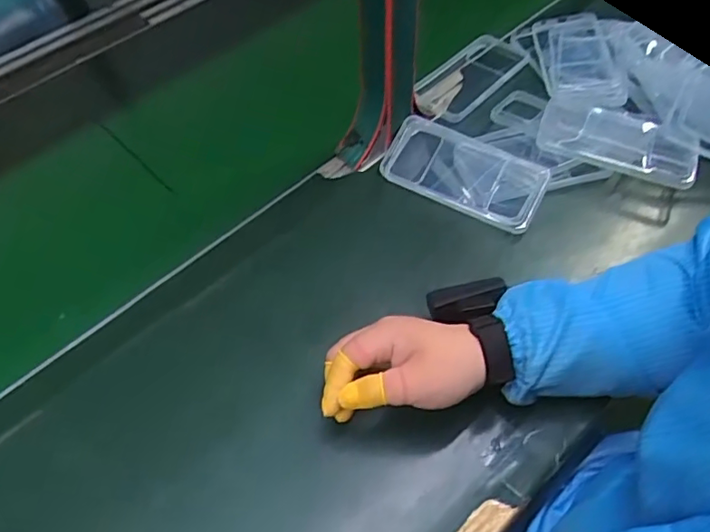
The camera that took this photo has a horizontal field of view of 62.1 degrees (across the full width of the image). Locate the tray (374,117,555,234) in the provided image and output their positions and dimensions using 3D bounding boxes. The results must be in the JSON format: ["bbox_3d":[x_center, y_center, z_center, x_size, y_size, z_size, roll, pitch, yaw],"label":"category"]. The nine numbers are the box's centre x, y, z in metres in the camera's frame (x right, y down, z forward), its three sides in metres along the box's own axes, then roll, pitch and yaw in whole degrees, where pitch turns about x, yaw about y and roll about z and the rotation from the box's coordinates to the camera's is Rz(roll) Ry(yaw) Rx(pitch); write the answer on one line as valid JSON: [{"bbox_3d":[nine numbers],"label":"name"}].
[{"bbox_3d":[0.126,-0.110,0.675,0.180,0.039,0.099,25,59,18],"label":"tray"}]

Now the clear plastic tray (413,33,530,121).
[{"bbox_3d":[0.153,-0.252,0.794,0.082,0.027,0.191,34,62,23],"label":"clear plastic tray"}]

